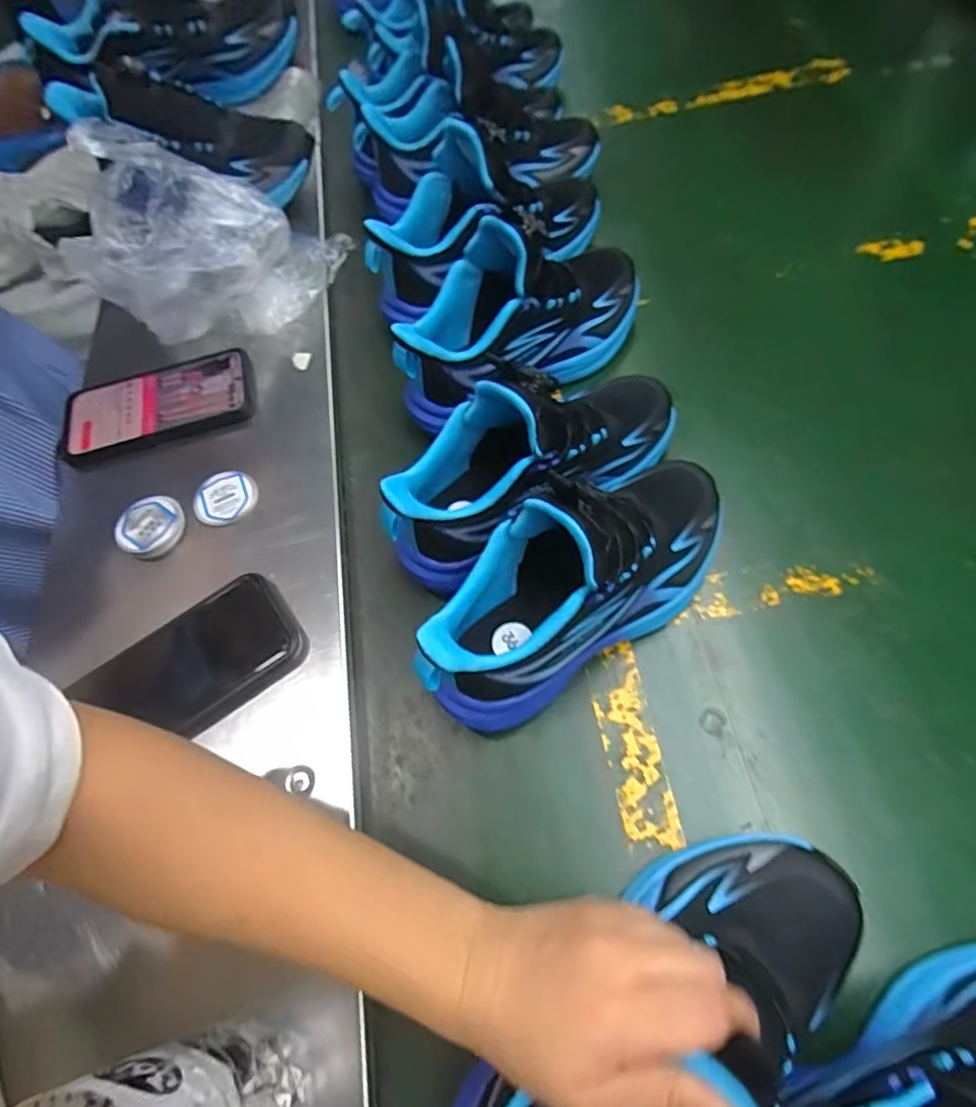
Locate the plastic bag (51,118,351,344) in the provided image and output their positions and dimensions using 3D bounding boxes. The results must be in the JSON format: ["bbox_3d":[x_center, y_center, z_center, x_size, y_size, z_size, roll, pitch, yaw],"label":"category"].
[{"bbox_3d":[-0.239,-0.296,0.542,0.190,0.129,0.161,-16,62,0],"label":"plastic bag"}]

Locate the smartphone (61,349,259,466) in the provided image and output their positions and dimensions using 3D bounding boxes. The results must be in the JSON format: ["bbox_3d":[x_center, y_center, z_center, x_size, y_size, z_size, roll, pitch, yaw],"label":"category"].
[{"bbox_3d":[-0.286,-0.130,0.534,0.165,0.015,0.076,-18,67,-2],"label":"smartphone"}]

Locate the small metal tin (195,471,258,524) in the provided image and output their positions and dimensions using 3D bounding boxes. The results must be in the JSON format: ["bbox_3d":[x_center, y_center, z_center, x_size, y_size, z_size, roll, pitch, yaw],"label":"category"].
[{"bbox_3d":[-0.207,-0.045,0.483,0.046,0.006,0.047,-3,63,7],"label":"small metal tin"}]

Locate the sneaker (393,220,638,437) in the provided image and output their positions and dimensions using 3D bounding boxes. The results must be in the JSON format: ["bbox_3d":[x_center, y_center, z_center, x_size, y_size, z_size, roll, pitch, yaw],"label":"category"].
[{"bbox_3d":[0.027,-0.199,0.481,0.226,0.121,0.094,-27,62,-8],"label":"sneaker"}]

